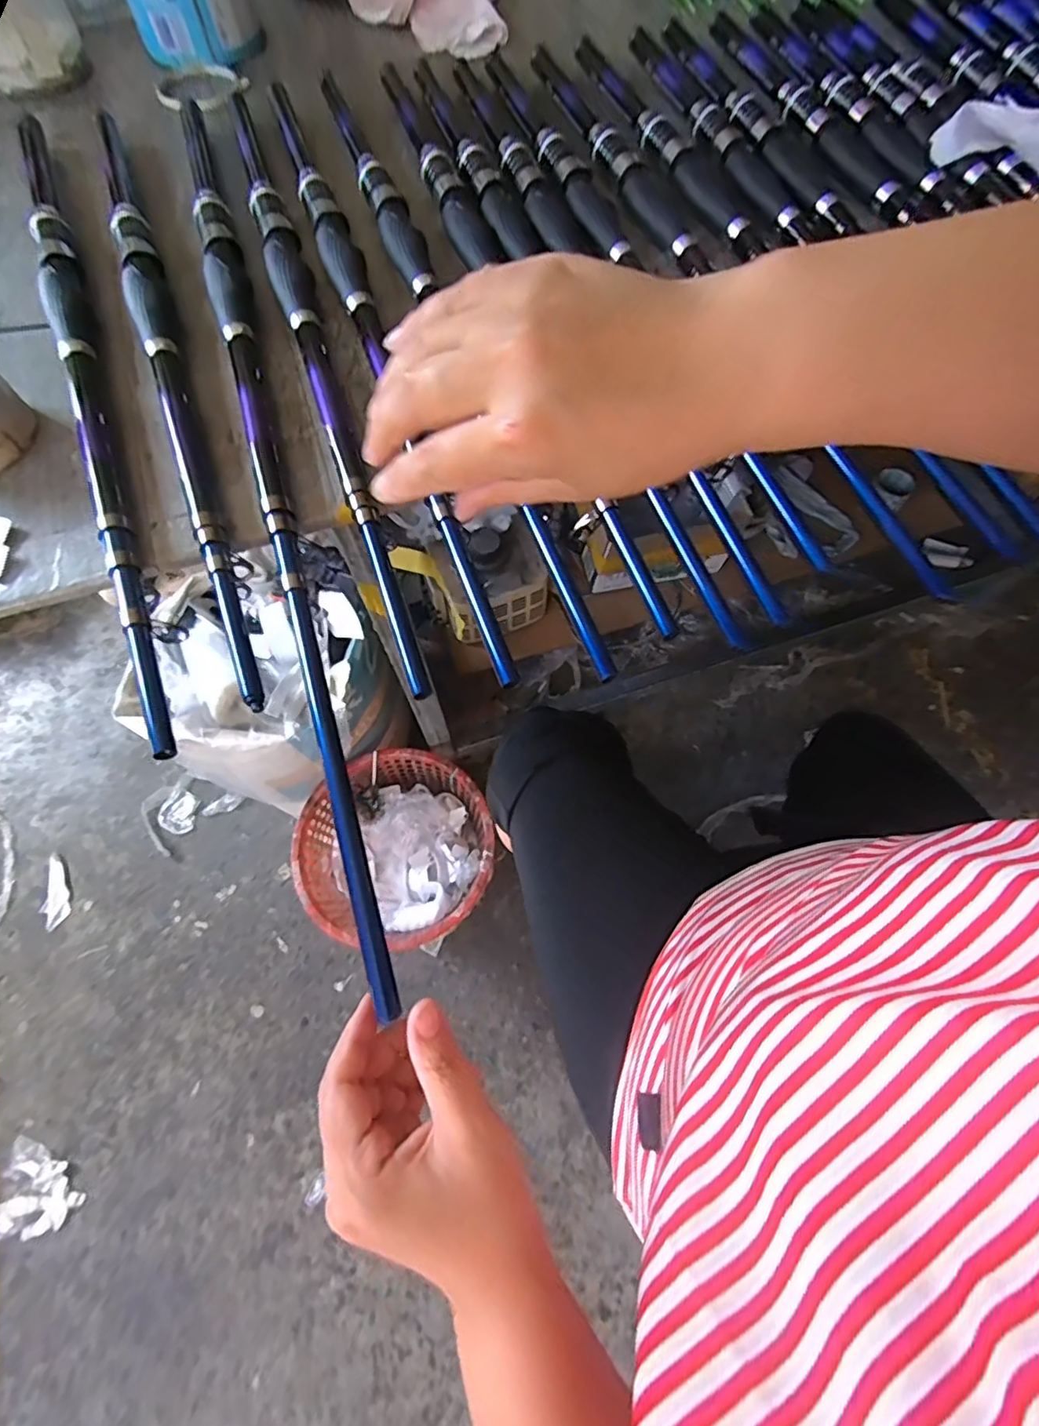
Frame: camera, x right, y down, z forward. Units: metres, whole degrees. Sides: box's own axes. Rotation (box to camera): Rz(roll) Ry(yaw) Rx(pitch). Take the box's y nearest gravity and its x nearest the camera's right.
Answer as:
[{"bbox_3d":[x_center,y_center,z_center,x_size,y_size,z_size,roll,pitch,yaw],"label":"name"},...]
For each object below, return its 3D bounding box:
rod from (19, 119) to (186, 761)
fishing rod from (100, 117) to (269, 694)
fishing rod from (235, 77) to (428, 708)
[{"bbox_3d":[-0.312,-0.245,0.417,0.027,0.029,0.623,-23,69,-9],"label":"rod"},{"bbox_3d":[-0.261,-0.266,0.422,0.029,0.020,0.604,-21,69,-9],"label":"fishing rod"},{"bbox_3d":[-0.159,-0.287,0.435,0.028,0.025,0.624,-18,68,-7],"label":"fishing rod"}]

